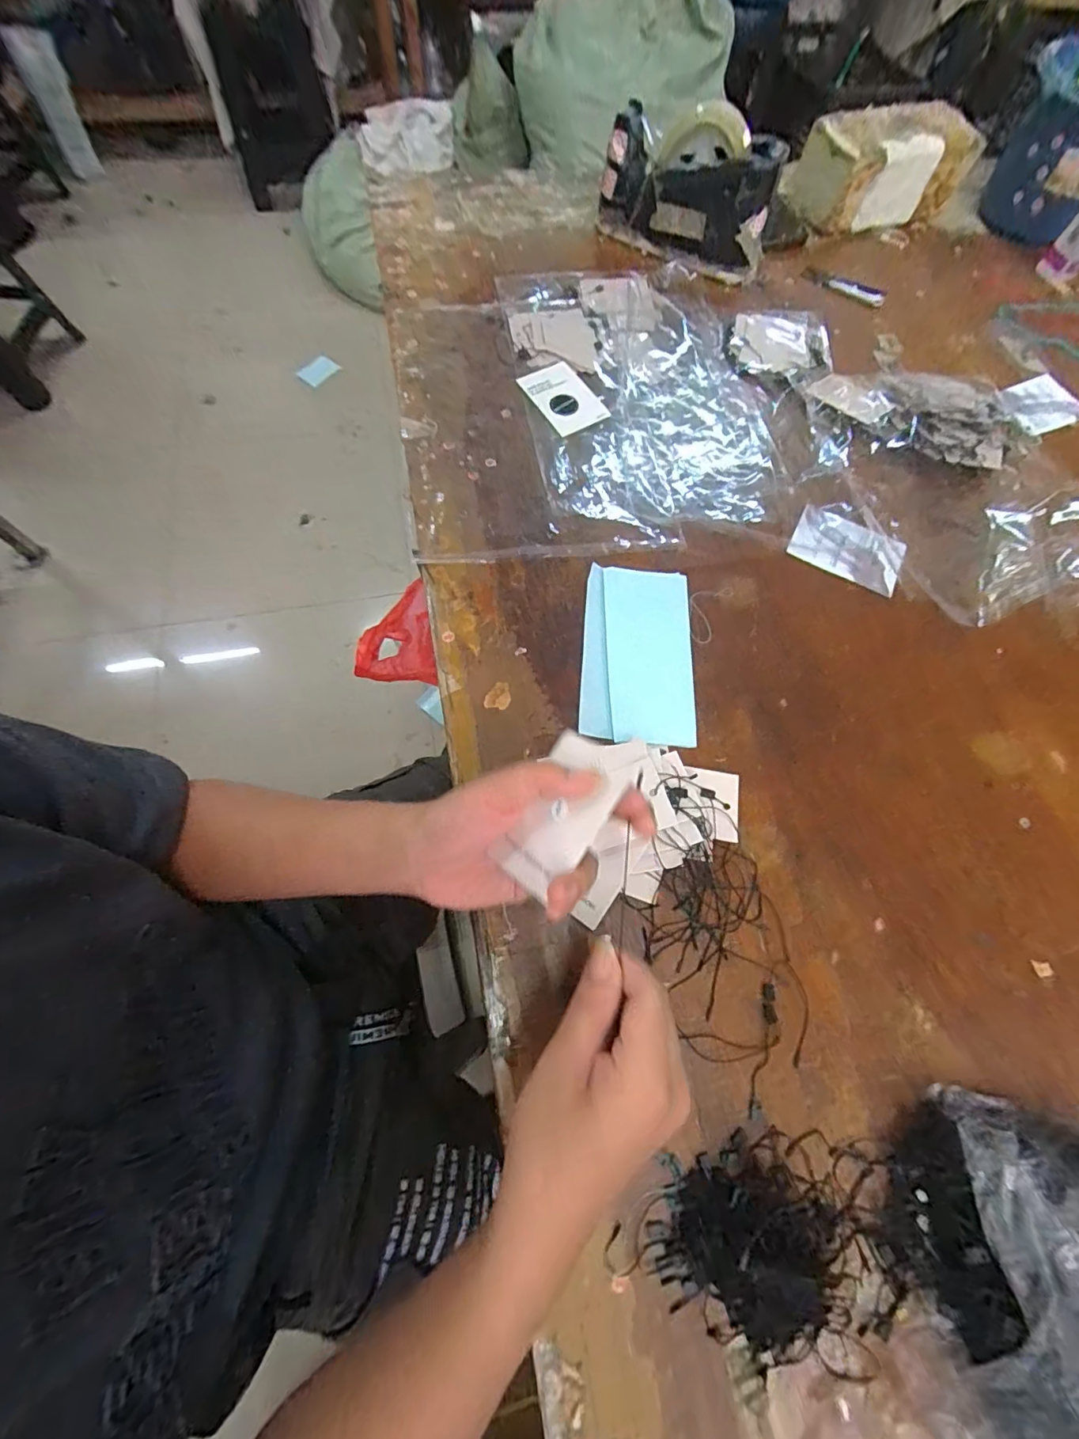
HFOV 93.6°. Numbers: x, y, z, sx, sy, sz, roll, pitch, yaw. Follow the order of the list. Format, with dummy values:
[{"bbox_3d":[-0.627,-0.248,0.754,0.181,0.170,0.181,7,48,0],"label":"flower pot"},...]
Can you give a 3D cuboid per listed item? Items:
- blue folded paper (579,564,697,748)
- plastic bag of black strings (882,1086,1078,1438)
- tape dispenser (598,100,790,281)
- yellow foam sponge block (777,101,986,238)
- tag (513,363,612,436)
[{"bbox_3d":[0.084,-0.057,0.421,0.091,0.007,0.160,6,68,0],"label":"blue folded paper"},{"bbox_3d":[0.258,0.295,0.251,0.131,0.081,0.174,17,68,4],"label":"plastic bag of black strings"},{"bbox_3d":[0.173,-0.612,0.598,0.202,0.123,0.068,24,69,7],"label":"tape dispenser"},{"bbox_3d":[0.443,-0.719,0.664,0.211,0.094,0.103,-18,70,-9],"label":"yellow foam sponge block"},{"bbox_3d":[0.025,-0.337,0.530,0.058,0.007,0.091,-34,79,-10],"label":"tag"}]

